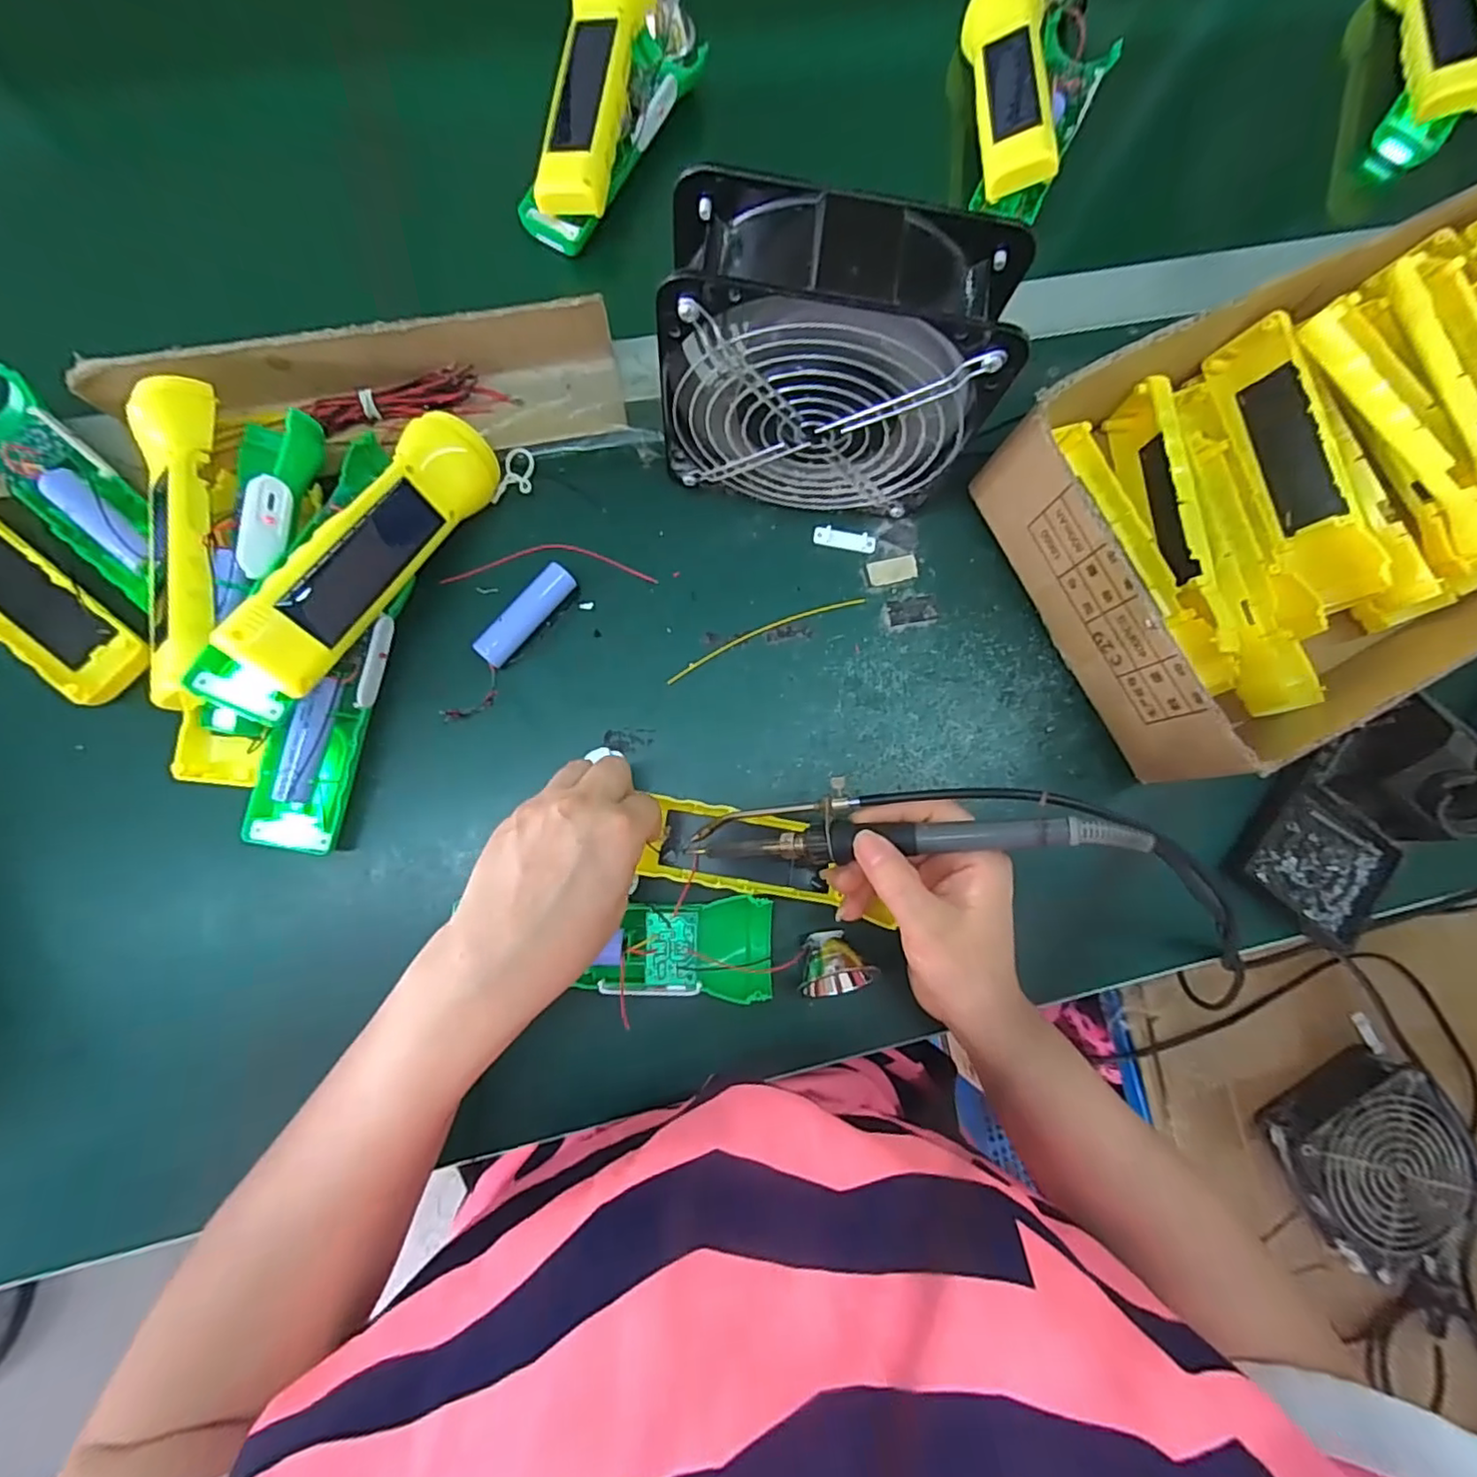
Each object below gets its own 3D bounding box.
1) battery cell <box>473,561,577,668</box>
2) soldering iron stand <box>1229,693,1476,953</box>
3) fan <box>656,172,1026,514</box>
[{"bbox_3d":[-0.119,-0.069,0.363,0.016,0.018,0.067,40,81,3],"label":"battery cell"},{"bbox_3d":[0.346,0.048,0.343,0.075,0.066,0.118,43,81,4],"label":"soldering iron stand"},{"bbox_3d":[0.041,-0.176,0.322,0.153,0.152,0.063,9,81,-2],"label":"fan"}]

